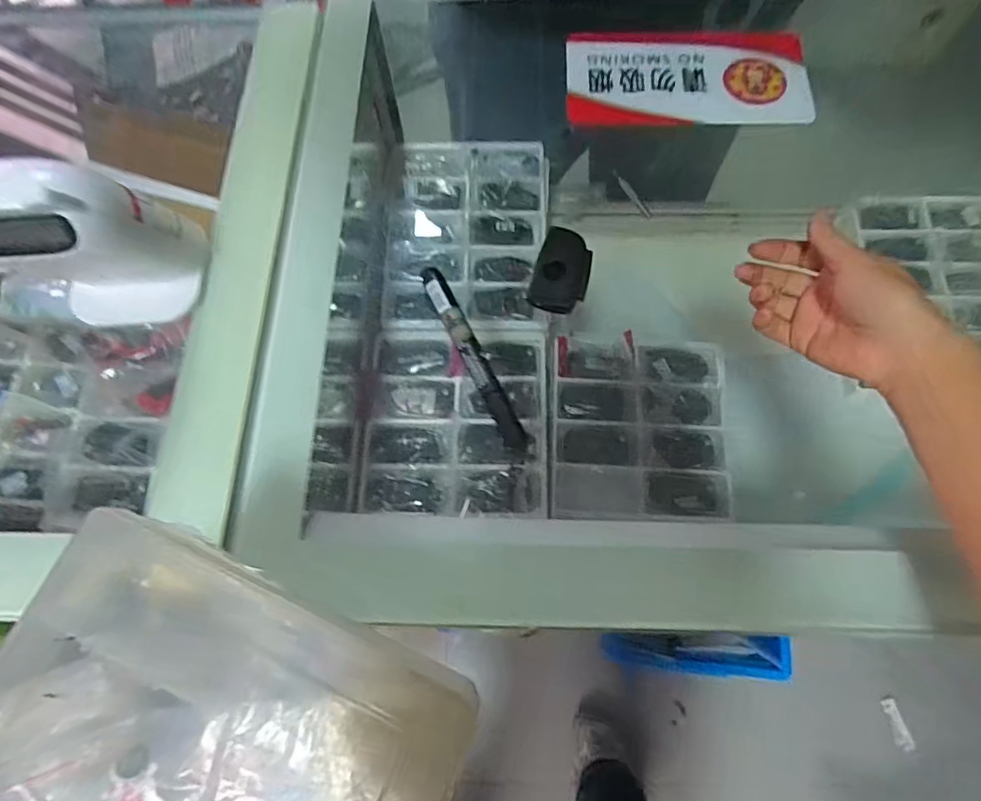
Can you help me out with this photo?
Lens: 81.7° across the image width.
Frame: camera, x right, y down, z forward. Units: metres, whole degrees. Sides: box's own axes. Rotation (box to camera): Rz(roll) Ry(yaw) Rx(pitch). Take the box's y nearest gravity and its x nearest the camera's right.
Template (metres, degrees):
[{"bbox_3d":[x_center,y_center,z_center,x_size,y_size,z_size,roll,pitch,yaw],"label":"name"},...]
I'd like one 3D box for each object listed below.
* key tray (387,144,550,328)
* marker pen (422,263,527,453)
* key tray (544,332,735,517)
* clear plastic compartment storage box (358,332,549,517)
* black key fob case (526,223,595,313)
[{"bbox_3d":[-0.023,-0.193,0.613,0.165,0.019,0.238,2,70,3],"label":"key tray"},{"bbox_3d":[-0.012,-0.031,0.381,0.015,0.009,0.142,-24,71,-7],"label":"marker pen"},{"bbox_3d":[0.149,0.026,0.577,0.170,0.038,0.189,3,70,3],"label":"key tray"},{"bbox_3d":[-0.031,0.018,0.547,0.171,0.024,0.181,1,70,2],"label":"clear plastic compartment storage box"},{"bbox_3d":[0.051,-0.094,0.402,0.038,0.012,0.063,13,71,7],"label":"black key fob case"}]

